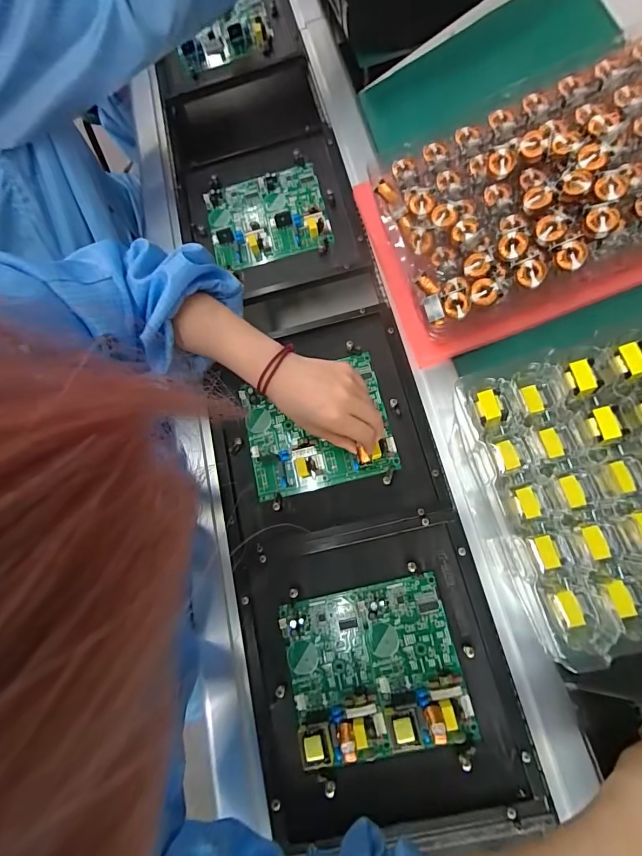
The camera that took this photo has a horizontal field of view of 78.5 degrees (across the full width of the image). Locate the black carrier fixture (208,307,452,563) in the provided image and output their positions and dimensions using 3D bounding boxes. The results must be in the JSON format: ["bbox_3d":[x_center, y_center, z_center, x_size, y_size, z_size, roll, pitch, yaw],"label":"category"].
[{"bbox_3d":[-0.005,-0.003,0.443,0.231,0.021,0.244,-12,74,-1],"label":"black carrier fixture"}]

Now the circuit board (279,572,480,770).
[{"bbox_3d":[0.049,0.228,0.372,0.158,0.029,0.137,-14,71,5],"label":"circuit board"}]

